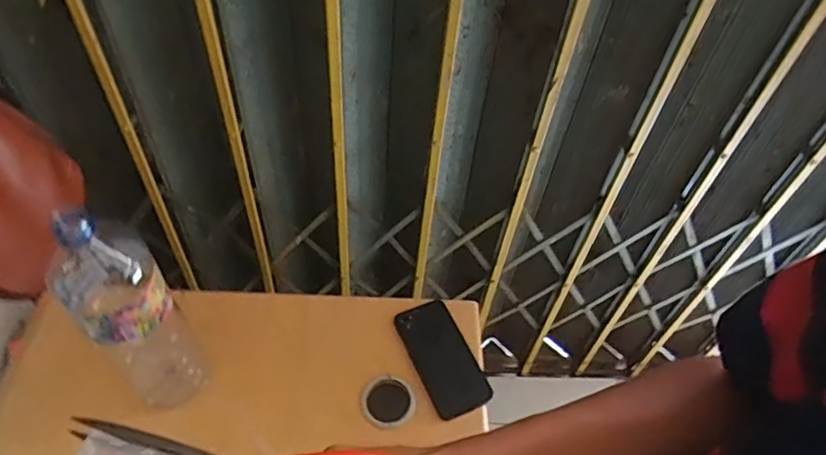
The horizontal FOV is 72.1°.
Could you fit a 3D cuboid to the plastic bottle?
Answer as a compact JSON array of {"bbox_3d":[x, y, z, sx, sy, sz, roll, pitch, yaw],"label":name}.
[{"bbox_3d":[-0.281,0.086,0.571,0.093,0.298,0.089,-33,60,-27],"label":"plastic bottle"}]

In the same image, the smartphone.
[{"bbox_3d":[0.038,0.168,0.743,0.075,0.014,0.153,-18,55,-19],"label":"smartphone"}]

